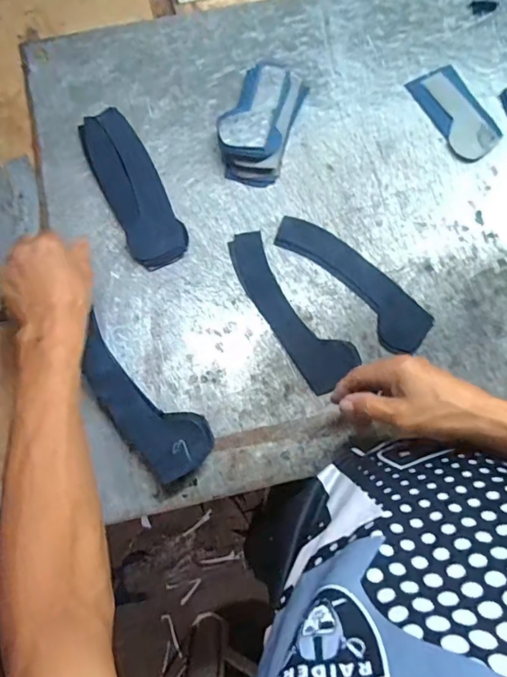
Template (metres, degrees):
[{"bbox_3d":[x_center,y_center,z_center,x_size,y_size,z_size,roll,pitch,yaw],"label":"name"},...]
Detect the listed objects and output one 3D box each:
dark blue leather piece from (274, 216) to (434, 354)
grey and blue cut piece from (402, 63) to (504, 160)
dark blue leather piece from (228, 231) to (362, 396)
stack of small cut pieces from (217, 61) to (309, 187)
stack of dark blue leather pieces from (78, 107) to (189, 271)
[{"bbox_3d":[0.114,-0.069,0.549,0.209,0.007,0.060,42,80,10],"label":"dark blue leather piece"},{"bbox_3d":[0.260,-0.289,0.604,0.067,0.008,0.135,-25,76,-6],"label":"grey and blue cut piece"},{"bbox_3d":[0.041,-0.038,0.545,0.063,0.006,0.205,-32,77,-8],"label":"dark blue leather piece"},{"bbox_3d":[0.010,-0.277,0.586,0.083,0.041,0.168,17,77,4],"label":"stack of small cut pieces"},{"bbox_3d":[-0.147,-0.184,0.576,0.068,0.017,0.213,-26,77,-6],"label":"stack of dark blue leather pieces"}]

